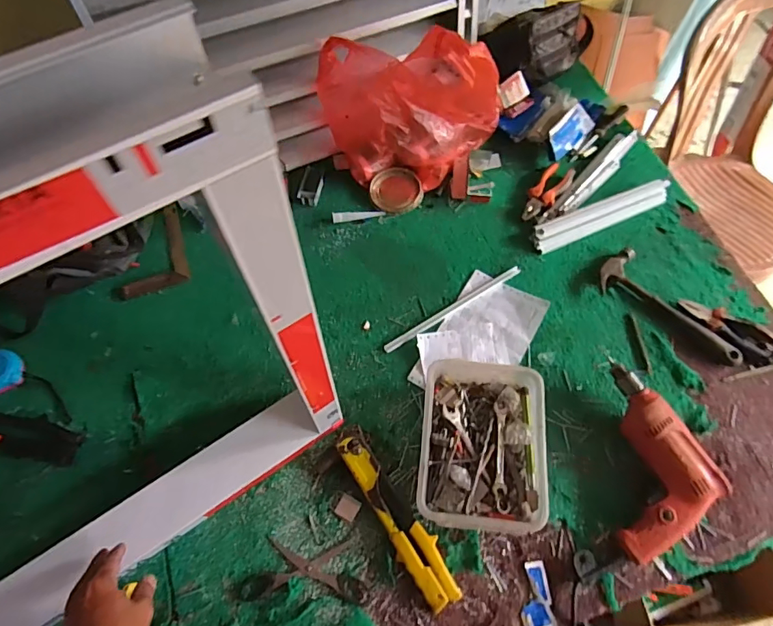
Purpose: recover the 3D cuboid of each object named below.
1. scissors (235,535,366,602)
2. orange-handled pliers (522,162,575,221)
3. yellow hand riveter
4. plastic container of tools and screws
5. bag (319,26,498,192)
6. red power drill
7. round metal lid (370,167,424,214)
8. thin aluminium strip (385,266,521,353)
[{"bbox_3d":[-0.108,0.336,0.631,0.161,0.004,0.070,2,64,-1],"label":"scissors"},{"bbox_3d":[0.300,-0.229,0.906,0.049,0.009,0.154,36,69,14],"label":"orange-handled pliers"},{"bbox_3d":[0.011,0.275,0.650,0.050,0.029,0.238,-33,70,-16],"label":"yellow hand riveter"},{"bbox_3d":[0.134,0.181,0.683,0.168,0.054,0.226,7,64,2],"label":"plastic container of tools and screws"},{"bbox_3d":[0.054,-0.365,0.825,0.322,0.283,0.142,-4,65,-4],"label":"bag"},{"bbox_3d":[0.387,0.200,0.667,0.125,0.061,0.258,7,64,2],"label":"red power drill"},{"bbox_3d":[0.020,-0.231,0.910,0.095,0.021,0.088,1,64,-1],"label":"round metal lid"},{"bbox_3d":[0.114,-0.010,0.806,0.273,0.010,0.018,-30,69,-15],"label":"thin aluminium strip"}]

